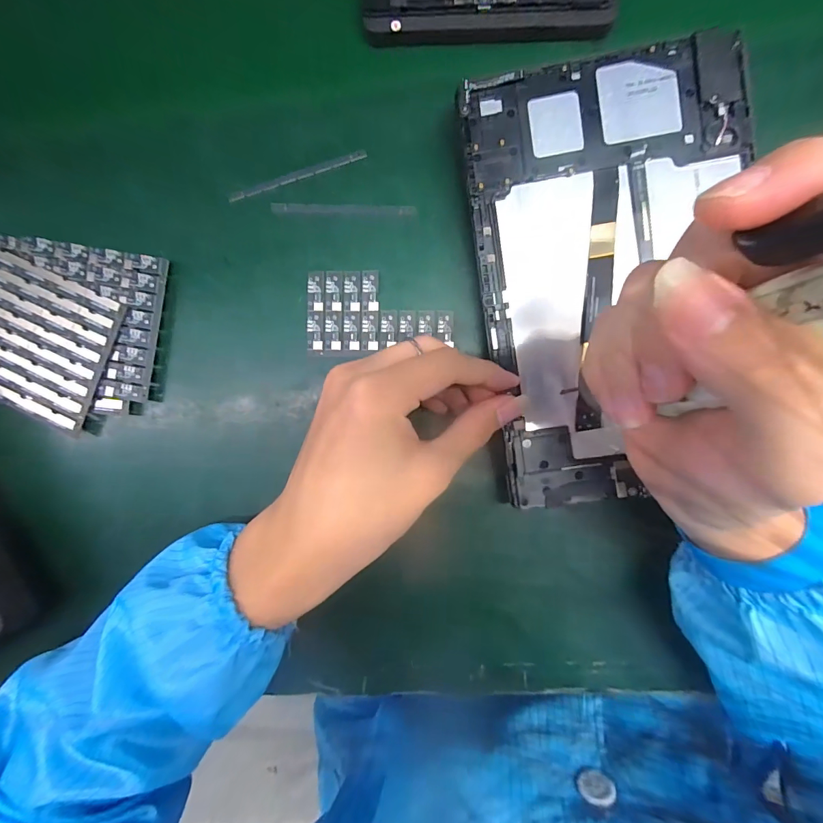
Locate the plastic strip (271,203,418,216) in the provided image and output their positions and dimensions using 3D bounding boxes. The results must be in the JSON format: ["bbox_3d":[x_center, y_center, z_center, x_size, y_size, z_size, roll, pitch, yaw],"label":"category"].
[{"bbox_3d":[-0.044,-0.131,0.262,0.094,0.004,0.007,4,92,3],"label":"plastic strip"}]

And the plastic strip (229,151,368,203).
[{"bbox_3d":[-0.075,-0.154,0.262,0.093,0.004,0.006,-15,91,4],"label":"plastic strip"}]

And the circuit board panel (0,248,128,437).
[{"bbox_3d":[-0.253,-0.045,0.270,0.102,0.005,0.098,25,93,2],"label":"circuit board panel"}]

